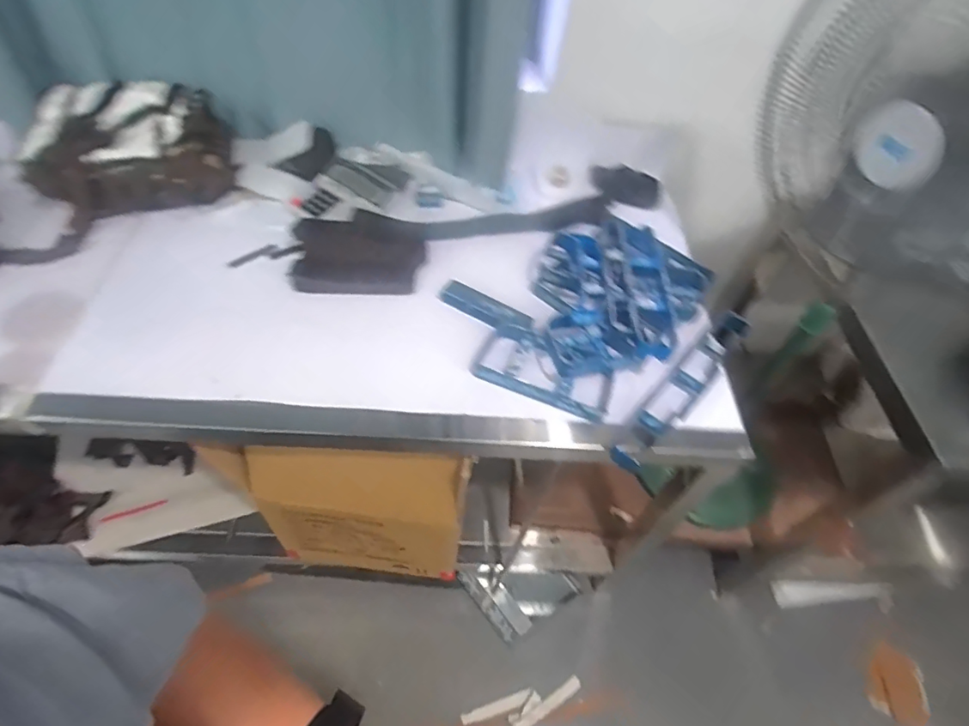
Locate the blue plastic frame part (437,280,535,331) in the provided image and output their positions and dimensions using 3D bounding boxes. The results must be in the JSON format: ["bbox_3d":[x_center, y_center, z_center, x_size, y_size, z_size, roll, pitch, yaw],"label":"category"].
[{"bbox_3d":[0.000,-0.094,0.910,0.168,0.015,0.052,26,54,15],"label":"blue plastic frame part"}]

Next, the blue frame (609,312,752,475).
[{"bbox_3d":[0.323,0.036,0.851,0.057,0.044,0.385,36,58,21],"label":"blue frame"}]

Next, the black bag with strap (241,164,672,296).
[{"bbox_3d":[-0.021,-0.271,1.044,0.824,0.060,0.199,-19,56,-19],"label":"black bag with strap"}]

